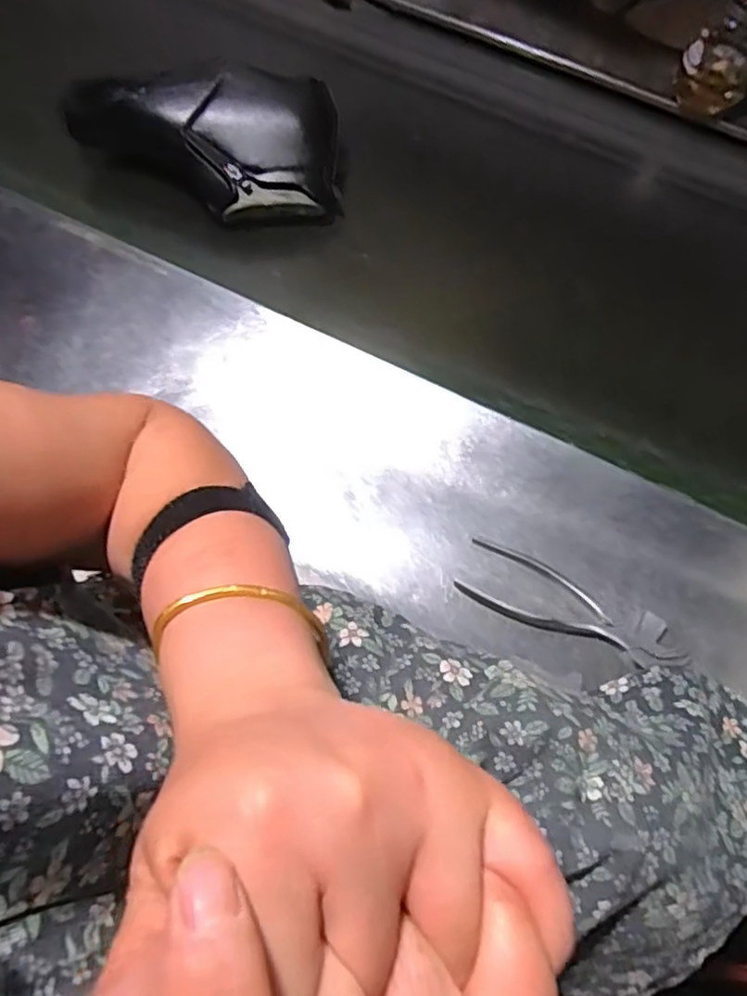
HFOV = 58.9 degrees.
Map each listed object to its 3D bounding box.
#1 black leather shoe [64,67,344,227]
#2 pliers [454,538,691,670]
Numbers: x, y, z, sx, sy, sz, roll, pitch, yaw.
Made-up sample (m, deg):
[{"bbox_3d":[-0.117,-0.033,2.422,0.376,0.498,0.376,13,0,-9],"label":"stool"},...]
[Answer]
[{"bbox_3d":[-0.173,-0.365,0.689,0.266,0.094,0.118,-1,71,-2],"label":"black leather shoe"},{"bbox_3d":[0.168,0.094,0.553,0.189,0.008,0.057,26,72,7],"label":"pliers"}]

